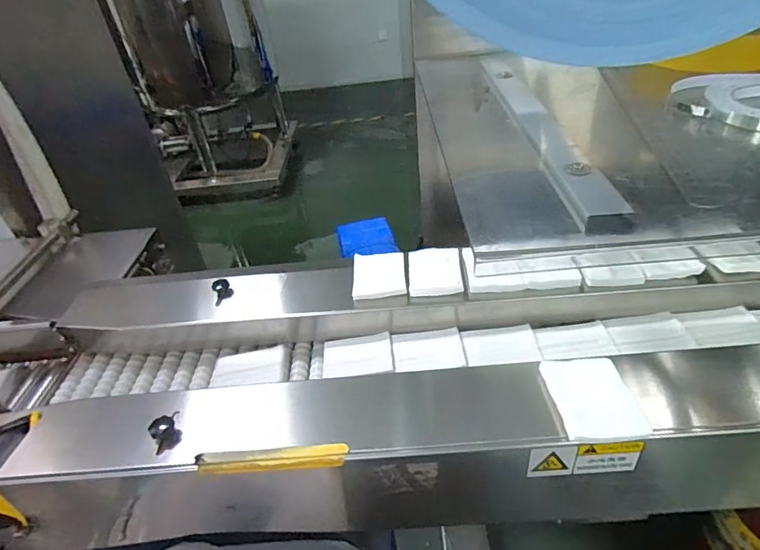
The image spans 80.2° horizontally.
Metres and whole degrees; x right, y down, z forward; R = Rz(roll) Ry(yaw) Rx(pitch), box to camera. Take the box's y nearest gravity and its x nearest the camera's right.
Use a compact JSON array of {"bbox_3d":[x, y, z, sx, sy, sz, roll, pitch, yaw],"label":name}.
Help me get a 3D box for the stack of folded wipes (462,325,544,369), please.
[{"bbox_3d":[0.153,0.090,0.576,0.090,0.008,0.060,-5,38,1],"label":"stack of folded wipes"}]

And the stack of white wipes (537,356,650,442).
[{"bbox_3d":[0.204,0.116,0.435,0.073,0.007,0.088,-6,38,0],"label":"stack of white wipes"}]

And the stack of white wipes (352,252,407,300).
[{"bbox_3d":[-0.001,-0.001,0.630,0.072,0.011,0.088,-4,38,2],"label":"stack of white wipes"}]

